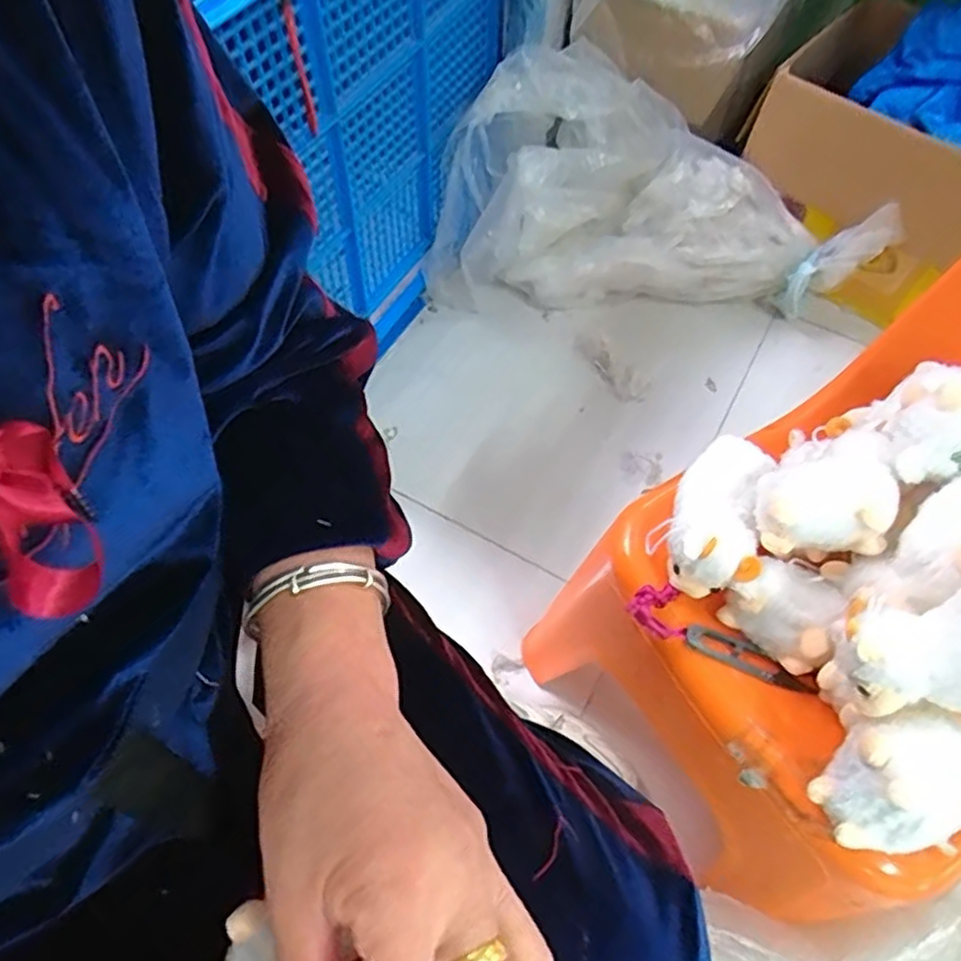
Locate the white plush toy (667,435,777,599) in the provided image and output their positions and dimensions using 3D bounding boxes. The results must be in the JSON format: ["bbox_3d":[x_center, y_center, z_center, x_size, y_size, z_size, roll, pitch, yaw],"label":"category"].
[{"bbox_3d":[0.175,0.020,0.512,0.062,0.047,0.122,25,62,12],"label":"white plush toy"}]

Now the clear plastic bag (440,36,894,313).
[{"bbox_3d":[0.261,-0.414,1.014,0.635,0.290,0.251,10,60,4],"label":"clear plastic bag"}]

